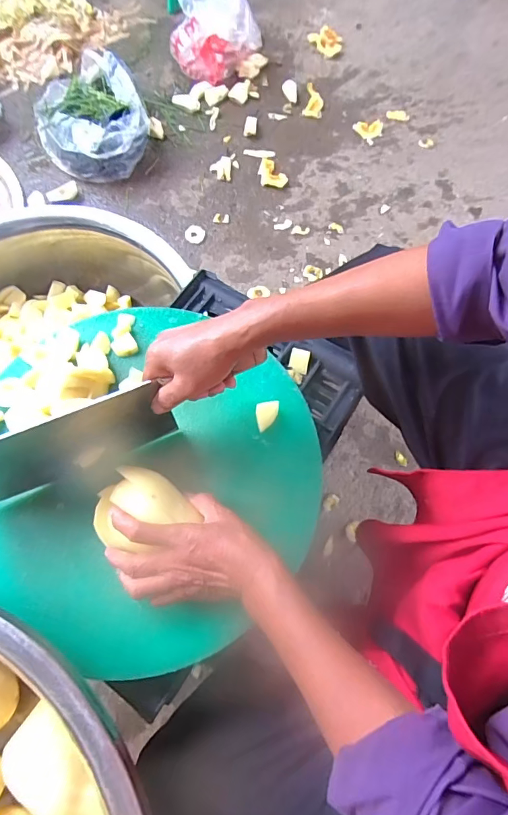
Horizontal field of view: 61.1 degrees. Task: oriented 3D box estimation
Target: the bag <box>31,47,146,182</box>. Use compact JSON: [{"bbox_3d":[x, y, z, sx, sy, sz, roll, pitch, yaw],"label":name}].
[{"bbox_3d":[-0.438,-0.773,1.129,0.262,0.116,0.376,-21,70,-8],"label":"bag"}]

